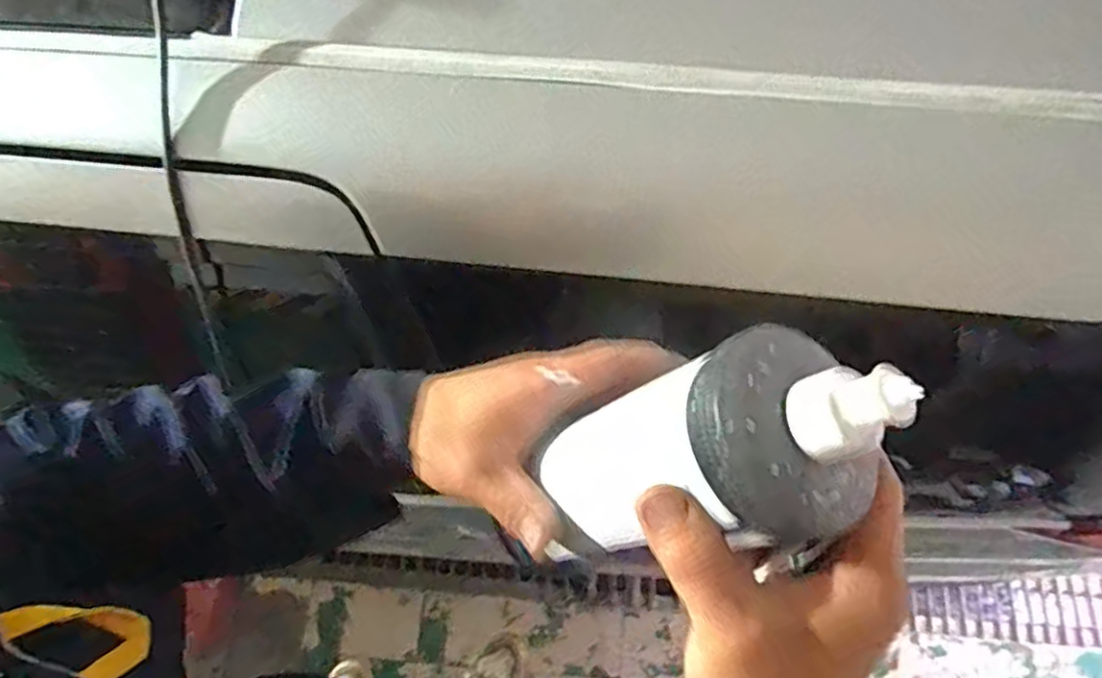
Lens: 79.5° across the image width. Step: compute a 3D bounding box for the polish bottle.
[{"bbox_3d":[0.064,0.051,0.290,0.067,0.189,0.077,9,67,-29],"label":"polish bottle"}]

